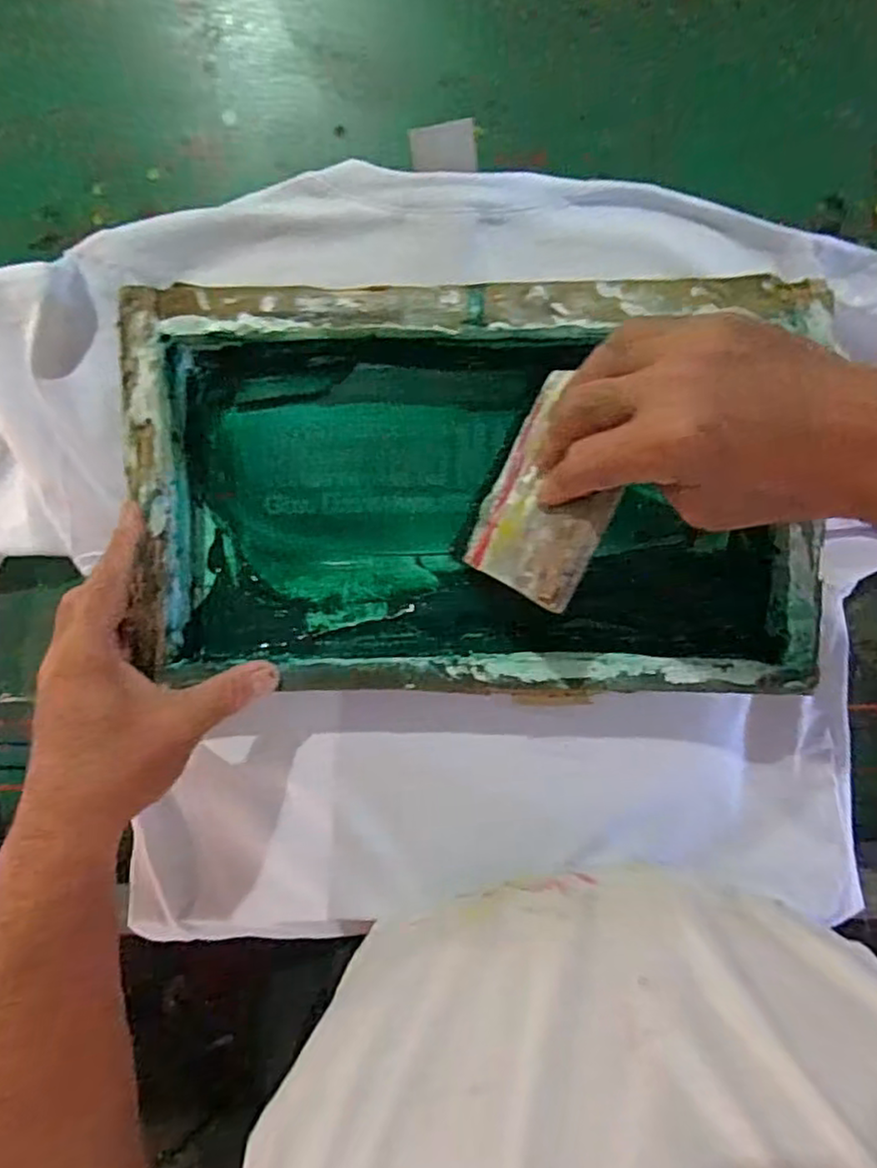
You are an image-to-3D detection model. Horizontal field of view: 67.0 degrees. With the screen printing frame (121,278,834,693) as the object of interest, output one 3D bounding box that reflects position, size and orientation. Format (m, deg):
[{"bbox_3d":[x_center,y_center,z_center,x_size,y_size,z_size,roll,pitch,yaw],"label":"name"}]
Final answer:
[{"bbox_3d":[0.019,-0.055,0.405,0.392,0.056,0.233,0,94,-1],"label":"screen printing frame"}]

